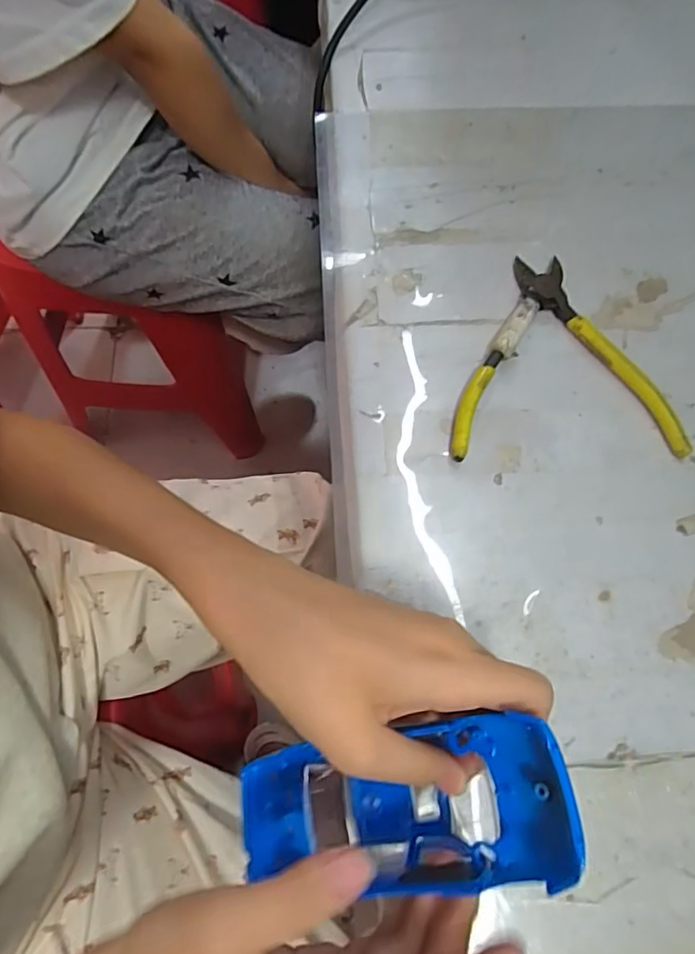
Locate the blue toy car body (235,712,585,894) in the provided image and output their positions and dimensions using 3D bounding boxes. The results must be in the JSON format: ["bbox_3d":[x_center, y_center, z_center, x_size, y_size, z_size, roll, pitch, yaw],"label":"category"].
[{"bbox_3d":[0.021,0.127,0.216,0.128,0.036,0.052,-15,69,22],"label":"blue toy car body"}]

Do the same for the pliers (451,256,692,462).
[{"bbox_3d":[0.125,-0.075,0.330,0.133,0.013,0.133,-1,71,-2],"label":"pliers"}]

